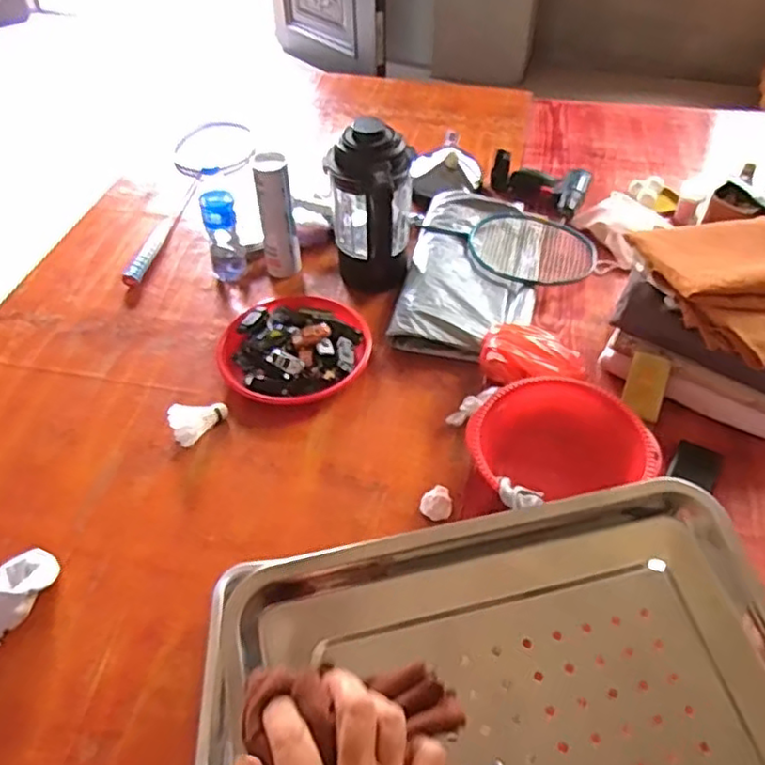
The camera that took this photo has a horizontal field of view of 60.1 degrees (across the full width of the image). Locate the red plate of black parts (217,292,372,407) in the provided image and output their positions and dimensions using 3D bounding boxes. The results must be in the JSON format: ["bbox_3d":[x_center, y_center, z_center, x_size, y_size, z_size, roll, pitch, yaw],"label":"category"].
[{"bbox_3d":[-0.150,-0.069,1.115,0.253,0.051,0.243,-1,47,1],"label":"red plate of black parts"}]

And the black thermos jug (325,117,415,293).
[{"bbox_3d":[-0.008,-0.298,1.167,0.118,0.275,0.148,-34,55,-26],"label":"black thermos jug"}]

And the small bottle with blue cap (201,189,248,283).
[{"bbox_3d":[-0.290,-0.264,1.215,0.064,0.168,0.055,-14,48,-10],"label":"small bottle with blue cap"}]

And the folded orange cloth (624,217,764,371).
[{"bbox_3d":[0.531,-0.150,0.964,0.242,0.066,0.253,-12,49,-11],"label":"folded orange cloth"}]

